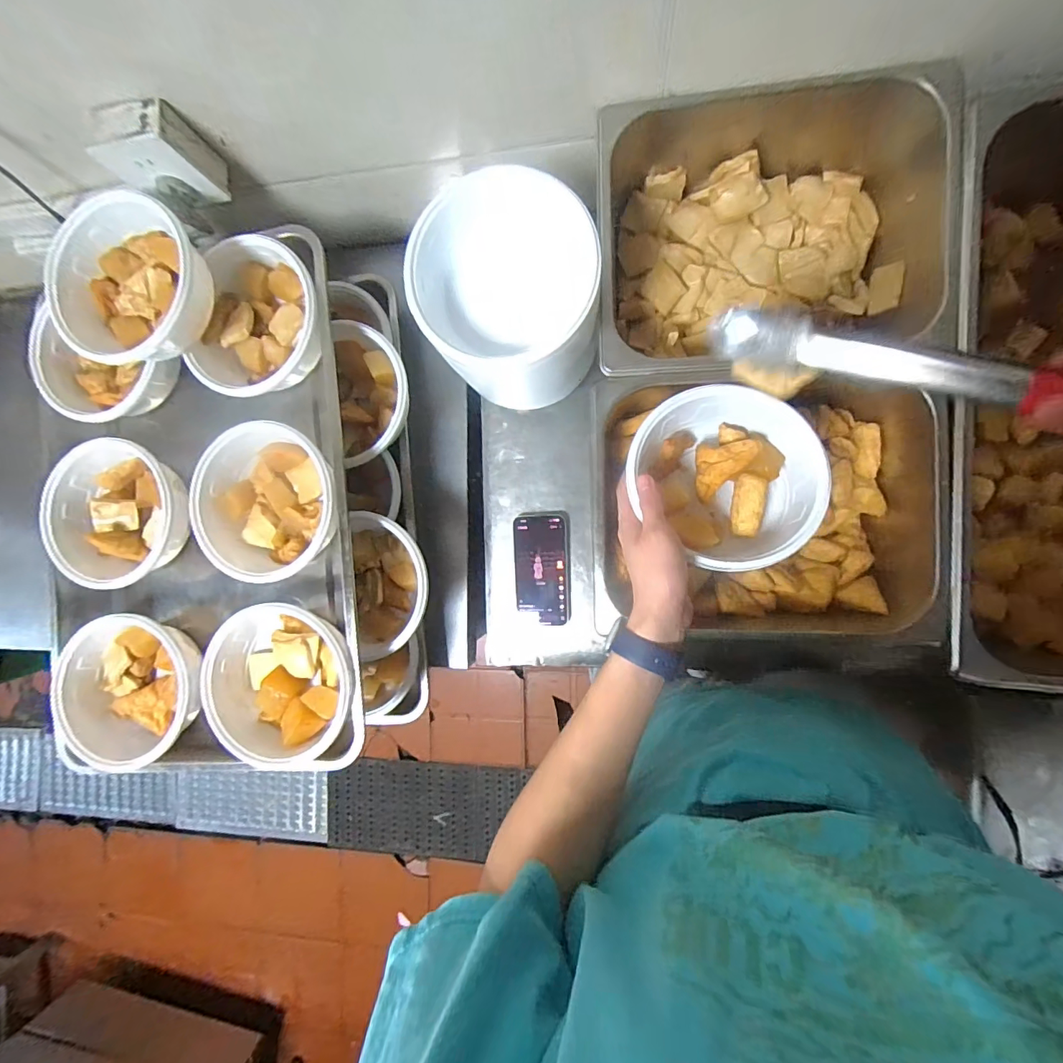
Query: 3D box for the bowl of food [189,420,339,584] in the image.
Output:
[{"bbox_3d":[-0.287,-0.023,0.526,0.173,0.067,0.148,12,93,9],"label":"bowl of food"}]

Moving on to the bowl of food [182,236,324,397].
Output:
[{"bbox_3d":[-0.292,-0.229,0.535,0.149,0.065,0.161,6,92,9],"label":"bowl of food"}]

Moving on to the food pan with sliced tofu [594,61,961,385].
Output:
[{"bbox_3d":[0.235,-0.300,0.505,0.316,0.127,0.271,-2,90,9],"label":"food pan with sliced tofu"}]

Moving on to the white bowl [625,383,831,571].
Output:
[{"bbox_3d":[0.180,-0.057,0.448,0.153,0.079,0.167,0,91,9],"label":"white bowl"}]

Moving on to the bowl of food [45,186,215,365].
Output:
[{"bbox_3d":[-0.417,-0.256,0.497,0.165,0.061,0.158,0,91,9],"label":"bowl of food"}]

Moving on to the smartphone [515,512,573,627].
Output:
[{"bbox_3d":[0.015,0.047,0.624,0.072,0.017,0.144,-2,90,9],"label":"smartphone"}]

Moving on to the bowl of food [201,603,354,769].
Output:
[{"bbox_3d":[-0.262,0.162,0.526,0.164,0.072,0.162,0,91,9],"label":"bowl of food"}]

